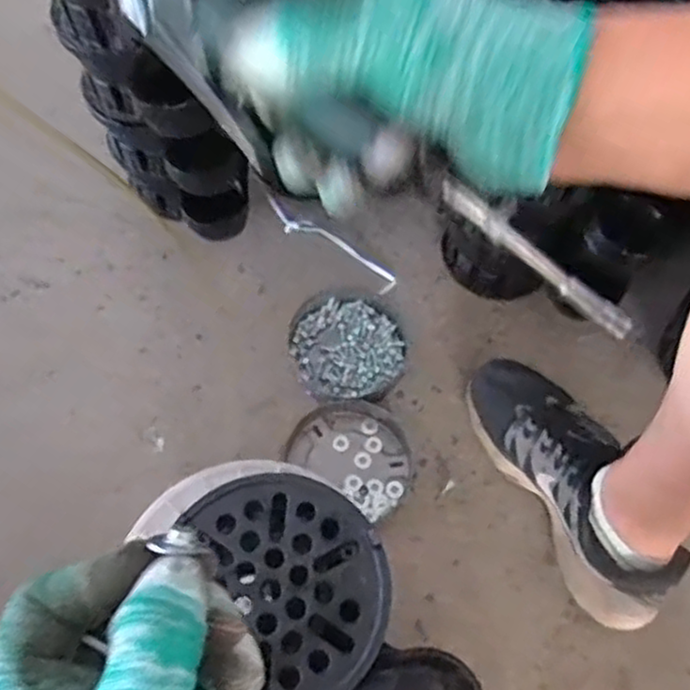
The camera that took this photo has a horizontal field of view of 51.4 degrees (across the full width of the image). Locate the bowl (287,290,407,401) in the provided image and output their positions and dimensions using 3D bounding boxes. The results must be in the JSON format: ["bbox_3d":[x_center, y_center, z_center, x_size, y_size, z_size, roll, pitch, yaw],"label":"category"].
[{"bbox_3d":[0.002,0.001,0.818,0.130,0.024,0.132,1,65,-1],"label":"bowl"}]

